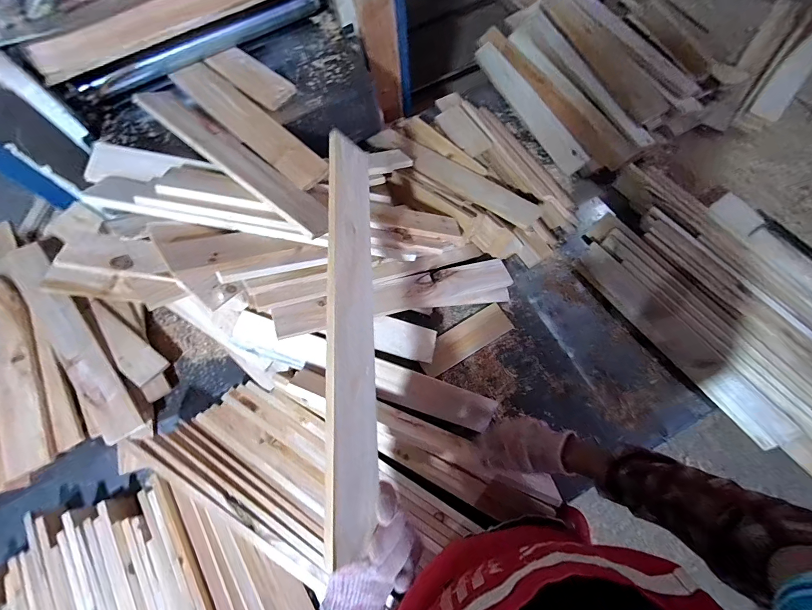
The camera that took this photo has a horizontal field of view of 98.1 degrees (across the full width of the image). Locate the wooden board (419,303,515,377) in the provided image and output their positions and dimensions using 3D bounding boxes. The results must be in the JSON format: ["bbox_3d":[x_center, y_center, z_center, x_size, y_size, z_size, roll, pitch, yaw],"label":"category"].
[{"bbox_3d":[0.127,0.076,0.770,0.215,0.015,0.070,-30,70,-8],"label":"wooden board"}]

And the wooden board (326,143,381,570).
[{"bbox_3d":[-0.068,0.006,0.445,0.014,0.072,0.514,-21,64,38],"label":"wooden board"}]

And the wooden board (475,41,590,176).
[{"bbox_3d":[0.335,-0.556,0.972,0.064,0.016,0.495,-38,69,31],"label":"wooden board"}]

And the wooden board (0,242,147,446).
[{"bbox_3d":[-0.696,0.068,0.733,0.071,0.020,0.481,-34,82,-27],"label":"wooden board"}]

